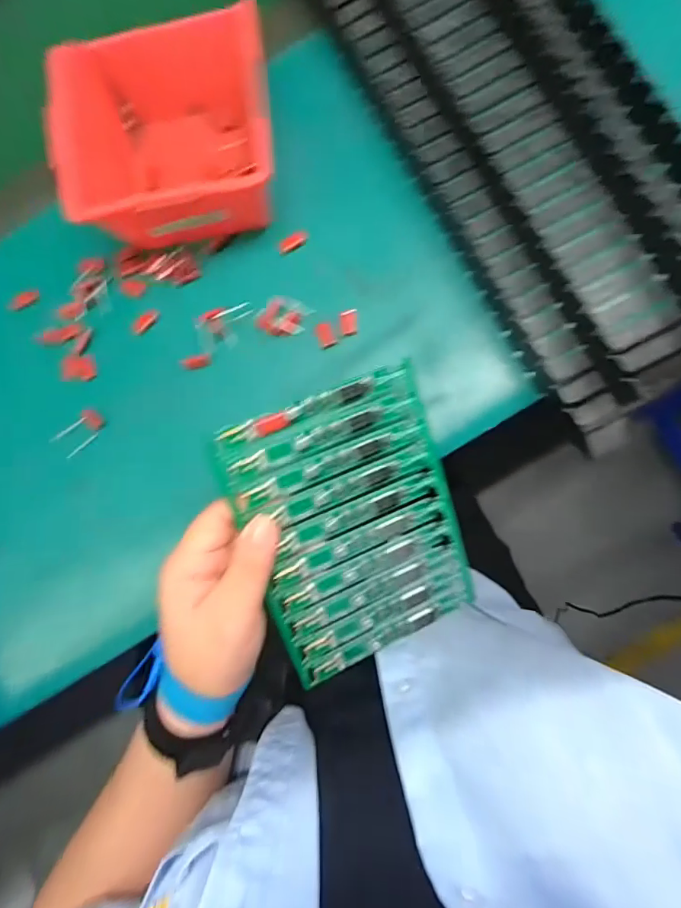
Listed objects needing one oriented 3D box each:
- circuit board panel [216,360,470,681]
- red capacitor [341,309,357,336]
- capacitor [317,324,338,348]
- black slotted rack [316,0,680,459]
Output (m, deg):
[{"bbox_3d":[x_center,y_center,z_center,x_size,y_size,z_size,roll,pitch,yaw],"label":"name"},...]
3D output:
[{"bbox_3d":[0.010,0.043,0.277,0.120,0.004,0.158,-23,106,-13],"label":"circuit board panel"},{"bbox_3d":[0.006,-0.087,0.316,0.011,0.004,0.016,-6,84,6],"label":"red capacitor"},{"bbox_3d":[-0.010,-0.079,0.318,0.011,0.004,0.015,-21,83,4],"label":"capacitor"},{"bbox_3d":[0.117,-0.205,0.296,0.143,0.034,0.369,-27,82,4],"label":"black slotted rack"}]

